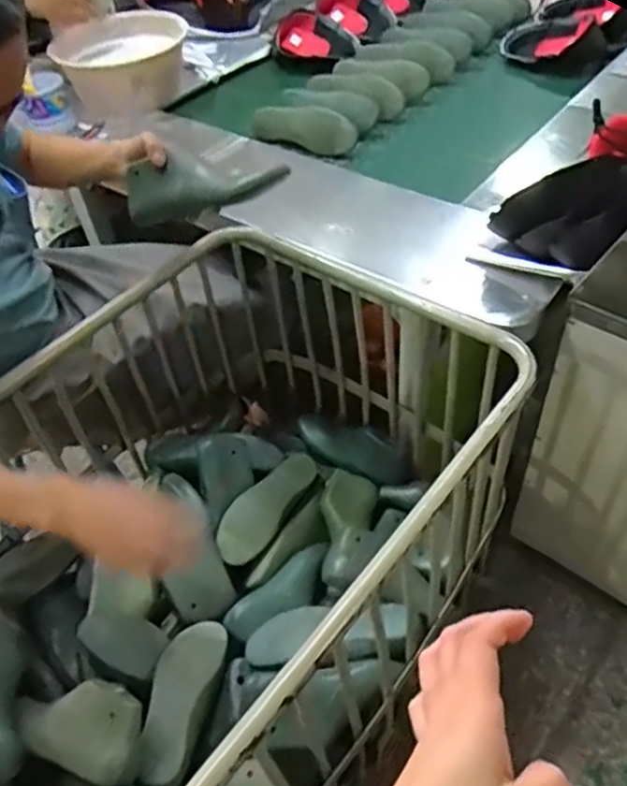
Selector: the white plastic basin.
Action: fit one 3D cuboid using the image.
[{"bbox_3d":[-0.409,-0.725,1.466,0.288,0.142,0.274,-3,48,3],"label":"white plastic basin"}]

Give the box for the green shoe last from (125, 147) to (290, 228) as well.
[{"bbox_3d":[-0.159,-0.305,0.967,0.237,0.107,0.069,-6,48,0],"label":"green shoe last"}]

